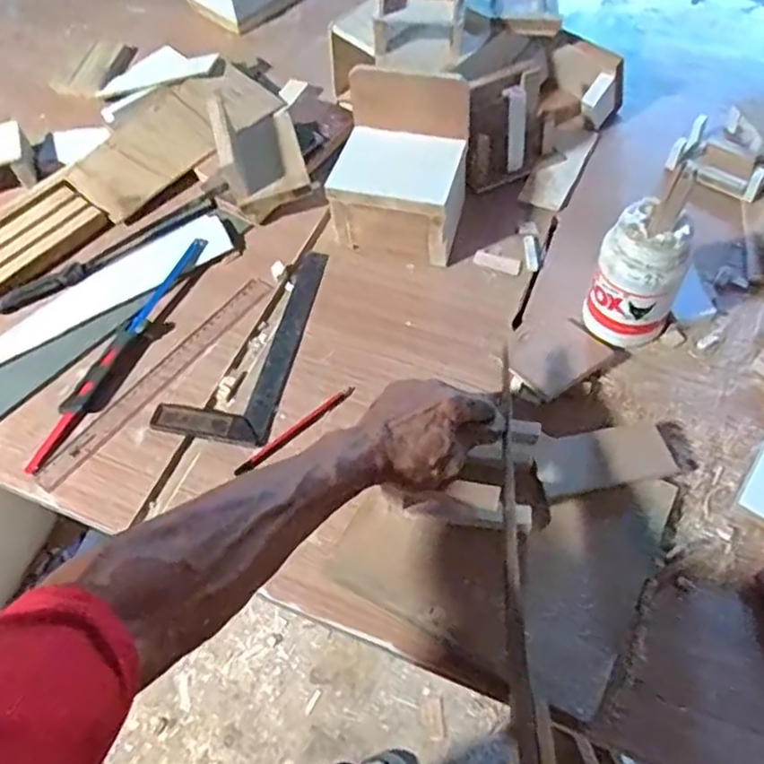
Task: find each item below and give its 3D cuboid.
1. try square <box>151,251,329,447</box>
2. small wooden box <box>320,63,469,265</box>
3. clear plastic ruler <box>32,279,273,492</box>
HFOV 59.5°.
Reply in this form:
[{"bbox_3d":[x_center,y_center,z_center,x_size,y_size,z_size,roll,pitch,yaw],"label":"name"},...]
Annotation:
[{"bbox_3d":[-0.142,-0.048,0.701,0.117,0.010,0.237,9,60,10],"label":"try square"},{"bbox_3d":[0.021,-0.232,0.717,0.132,0.136,0.143,13,63,12],"label":"small wooden box"},{"bbox_3d":[-0.227,-0.006,0.688,0.028,0.004,0.299,34,67,20],"label":"clear plastic ruler"}]

